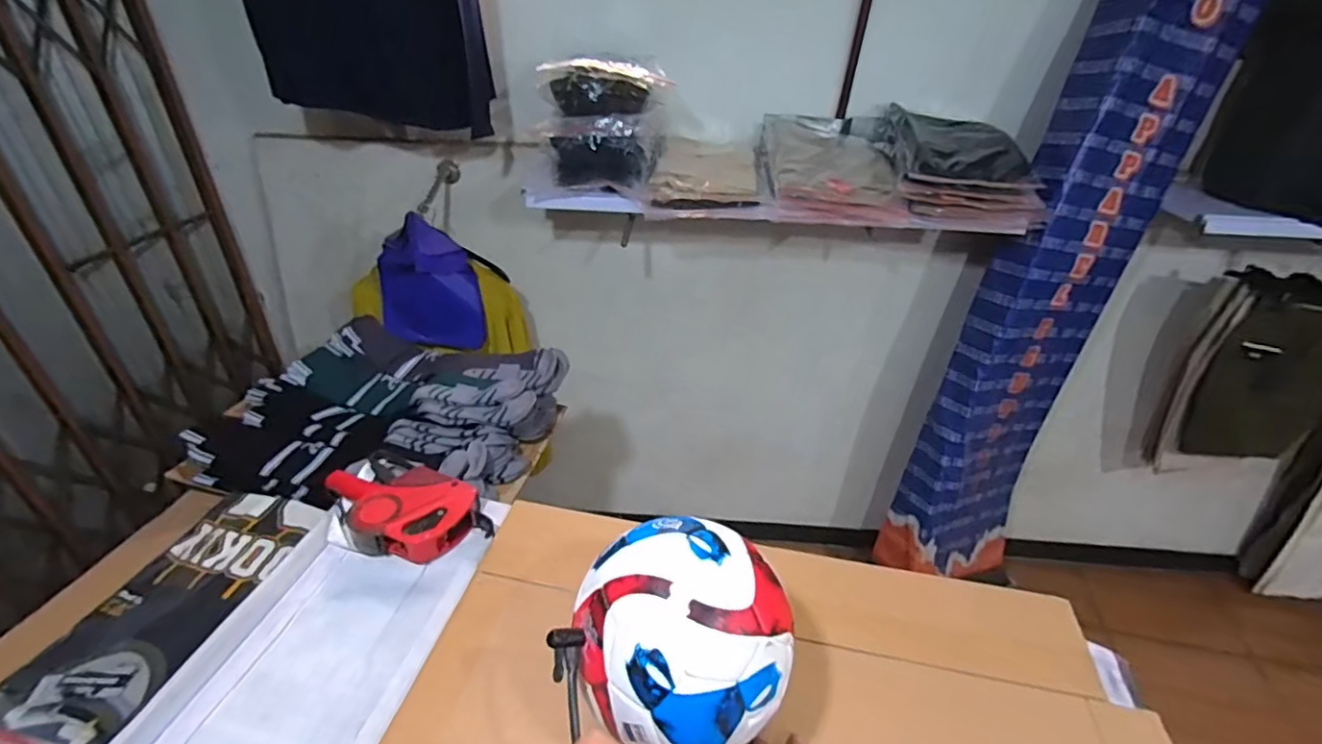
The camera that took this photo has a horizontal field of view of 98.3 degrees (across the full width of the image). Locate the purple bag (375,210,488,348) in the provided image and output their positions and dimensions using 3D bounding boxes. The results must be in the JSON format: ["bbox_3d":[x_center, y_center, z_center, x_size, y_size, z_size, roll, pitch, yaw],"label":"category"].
[{"bbox_3d":[-0.580,-0.208,1.429,0.229,0.326,0.097,-13,38,-20],"label":"purple bag"}]

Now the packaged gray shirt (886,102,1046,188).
[{"bbox_3d":[0.687,-0.521,1.317,0.317,0.092,0.292,11,36,12],"label":"packaged gray shirt"}]

